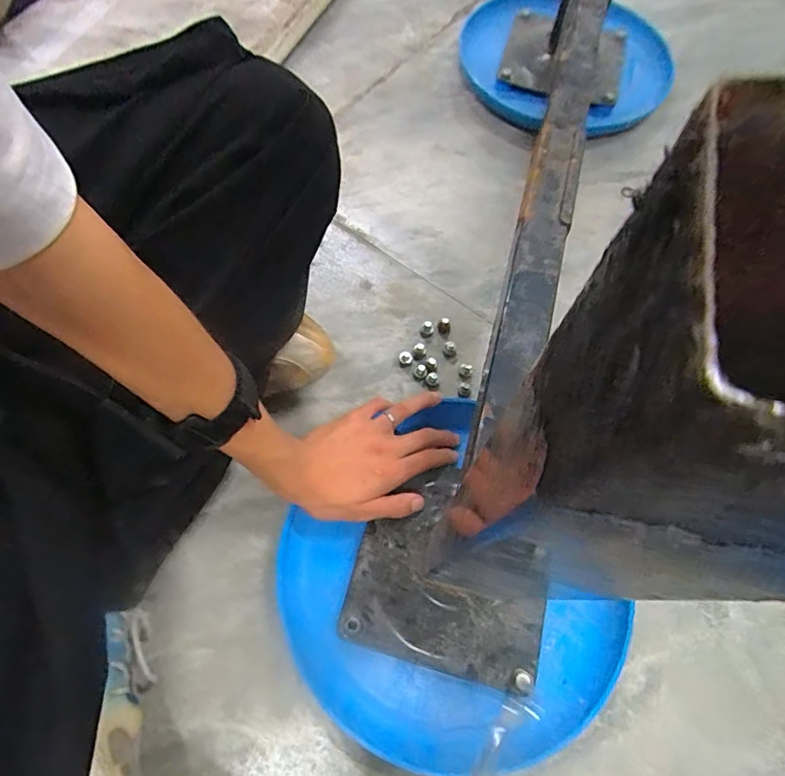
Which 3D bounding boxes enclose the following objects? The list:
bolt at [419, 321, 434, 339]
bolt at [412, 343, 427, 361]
[{"bbox_3d":[0.037,-0.063,0.527,0.014,0.017,0.013,1,67,-2],"label":"bolt"},{"bbox_3d":[0.028,-0.038,0.518,0.014,0.009,0.018,9,67,1],"label":"bolt"}]

